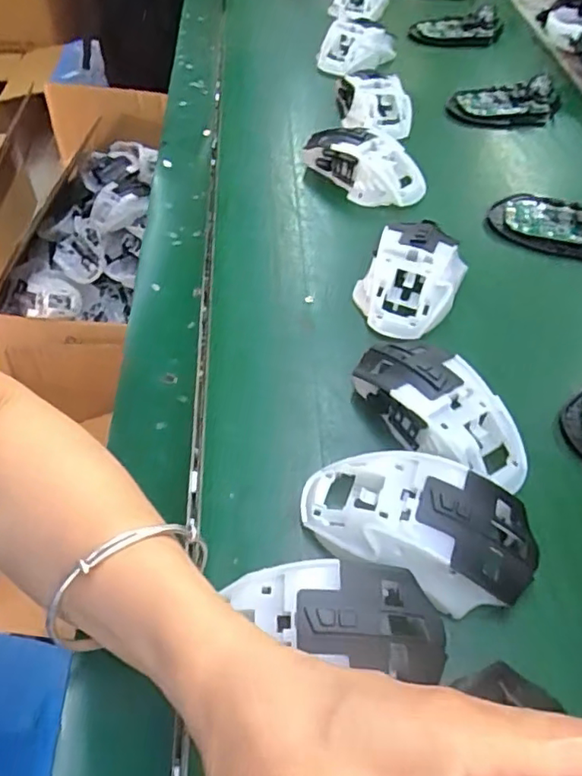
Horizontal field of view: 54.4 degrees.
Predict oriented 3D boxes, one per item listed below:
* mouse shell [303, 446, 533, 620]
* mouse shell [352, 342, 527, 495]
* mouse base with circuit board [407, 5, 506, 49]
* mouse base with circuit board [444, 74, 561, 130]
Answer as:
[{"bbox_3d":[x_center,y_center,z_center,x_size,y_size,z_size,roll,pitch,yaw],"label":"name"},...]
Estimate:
[{"bbox_3d":[0.062,0.072,0.286,0.116,0.039,0.071,15,57,9],"label":"mouse shell"},{"bbox_3d":[0.084,0.014,0.330,0.060,0.040,0.114,-28,61,-19],"label":"mouse shell"},{"bbox_3d":[0.207,-0.441,0.698,0.110,0.032,0.060,-4,56,-4],"label":"mouse base with circuit board"},{"bbox_3d":[0.220,-0.289,0.571,0.111,0.022,0.056,2,56,0],"label":"mouse base with circuit board"}]

